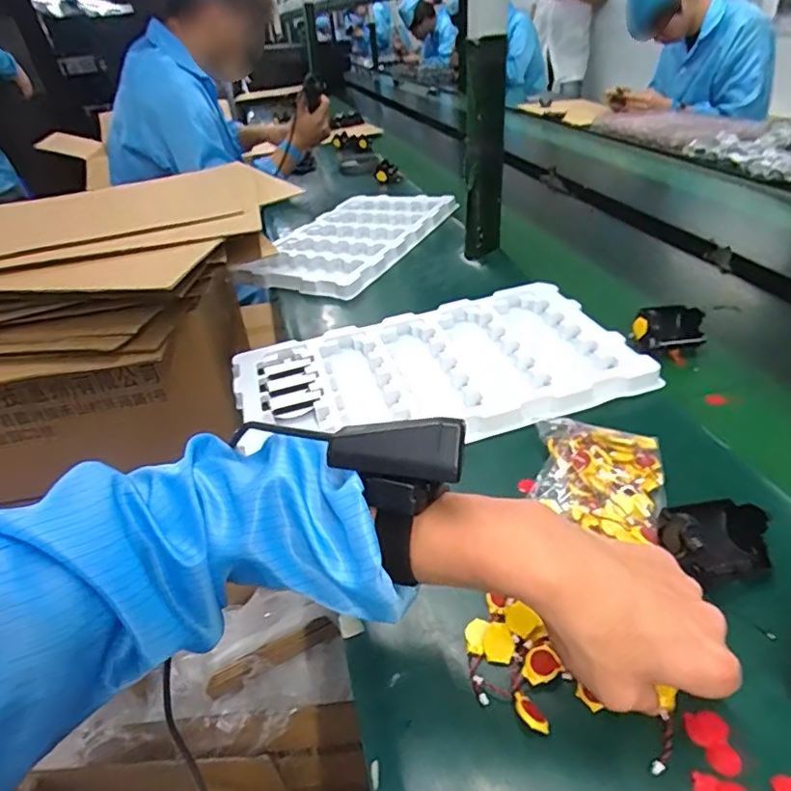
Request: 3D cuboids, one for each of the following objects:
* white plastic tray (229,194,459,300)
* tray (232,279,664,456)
[{"bbox_3d":[-0.078,-0.292,1.000,0.242,0.020,0.403,15,42,26],"label":"white plastic tray"},{"bbox_3d":[0.035,-0.034,0.622,0.417,0.022,0.238,-12,35,-8],"label":"tray"}]

